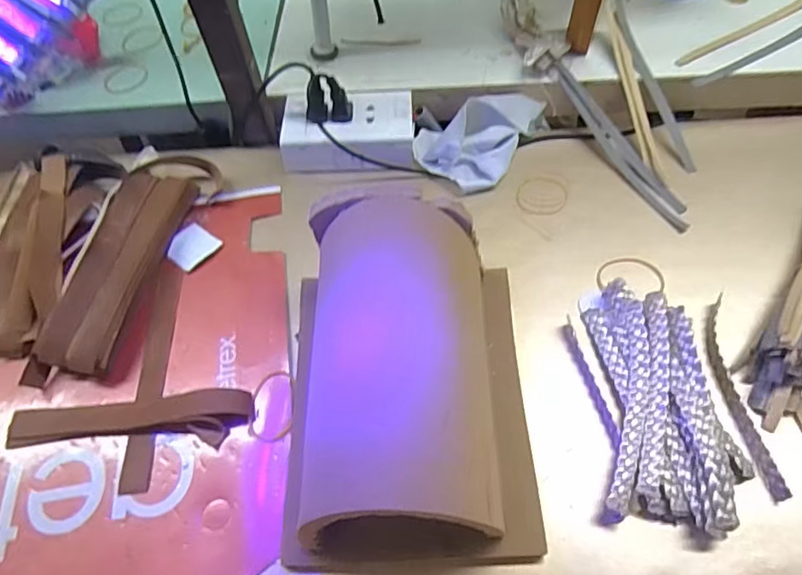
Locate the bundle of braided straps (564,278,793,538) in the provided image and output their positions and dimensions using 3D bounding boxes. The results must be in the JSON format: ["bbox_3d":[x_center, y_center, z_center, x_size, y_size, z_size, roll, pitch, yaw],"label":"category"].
[{"bbox_3d":[0.182,0.072,0.370,0.108,0.026,0.166,-3,57,2],"label":"bundle of braided straps"}]

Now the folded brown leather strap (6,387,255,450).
[{"bbox_3d":[-0.195,0.094,0.389,0.175,0.013,0.038,-3,57,2],"label":"folded brown leather strap"}]

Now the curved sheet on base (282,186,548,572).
[{"bbox_3d":[0.009,0.053,0.339,0.152,0.110,0.212,1,57,4],"label":"curved sheet on base"}]

